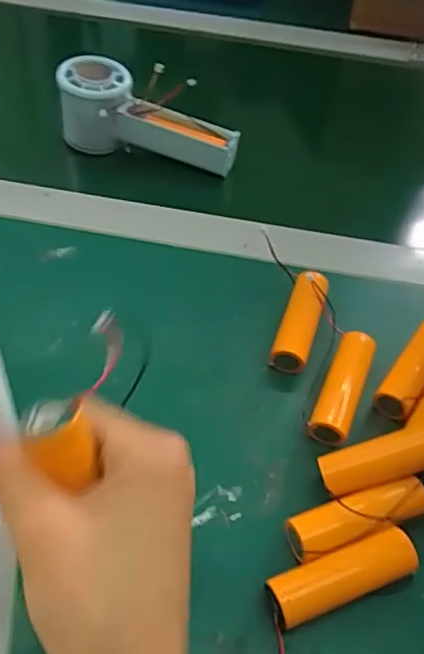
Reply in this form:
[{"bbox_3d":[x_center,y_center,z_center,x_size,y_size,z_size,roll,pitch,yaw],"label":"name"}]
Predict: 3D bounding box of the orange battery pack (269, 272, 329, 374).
[{"bbox_3d":[0.056,-0.005,0.369,0.022,0.015,0.069,17,64,10],"label":"orange battery pack"}]

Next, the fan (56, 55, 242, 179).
[{"bbox_3d":[-0.055,-0.166,0.494,0.150,0.063,0.048,20,51,-4],"label":"fan"}]

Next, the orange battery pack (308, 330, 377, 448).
[{"bbox_3d":[0.077,0.035,0.343,0.022,0.016,0.073,21,52,12],"label":"orange battery pack"}]

